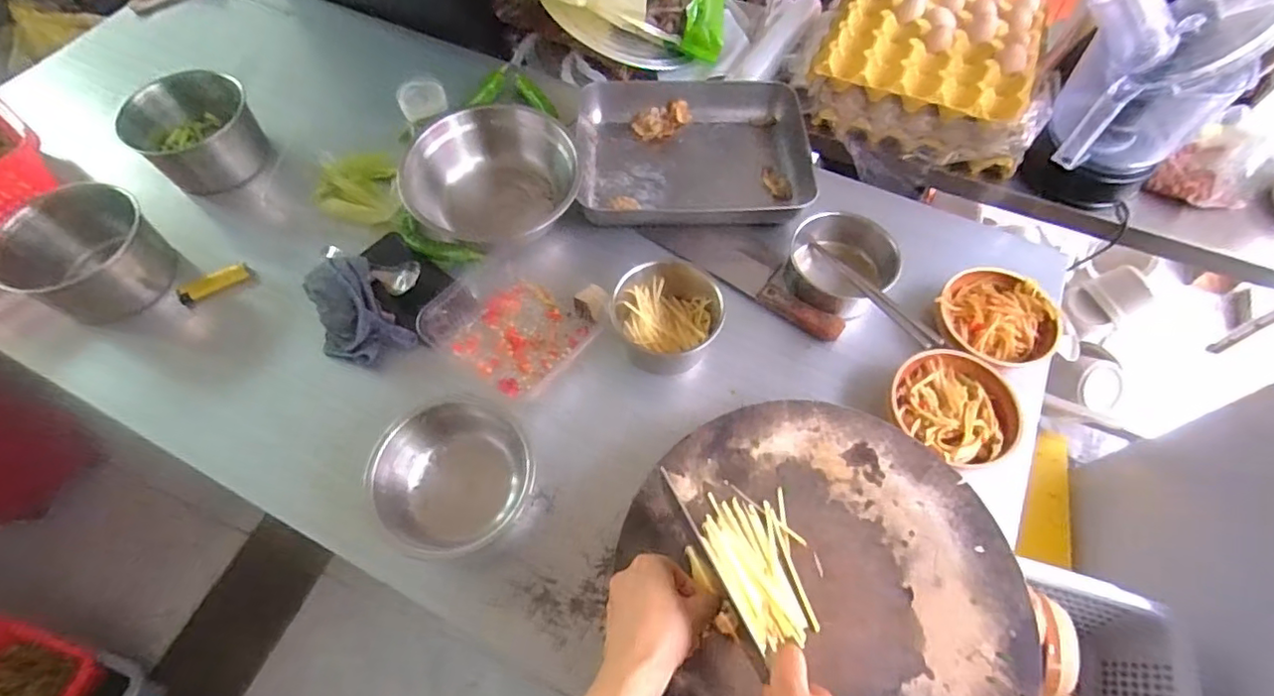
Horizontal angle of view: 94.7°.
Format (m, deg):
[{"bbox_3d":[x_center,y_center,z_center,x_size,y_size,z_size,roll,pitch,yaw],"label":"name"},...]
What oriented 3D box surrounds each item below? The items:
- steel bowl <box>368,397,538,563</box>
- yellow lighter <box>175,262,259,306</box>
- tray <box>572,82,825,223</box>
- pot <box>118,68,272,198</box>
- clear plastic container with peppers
[{"bbox_3d":[-0.176,0.124,0.556,0.142,0.057,0.138,0,61,0],"label":"steel bowl"},{"bbox_3d":[-0.500,-0.079,0.697,0.081,0.013,0.027,-31,66,-16],"label":"yellow lighter"},{"bbox_3d":[0.075,-0.263,0.786,0.302,0.044,0.247,-2,61,-1],"label":"tray"},{"bbox_3d":[-0.561,-0.276,0.766,0.134,0.098,0.136,0,61,0],"label":"pot"},{"bbox_3d":[-0.131,-0.023,0.649,0.140,0.044,0.142,33,66,17],"label":"clear plastic container with peppers"}]

